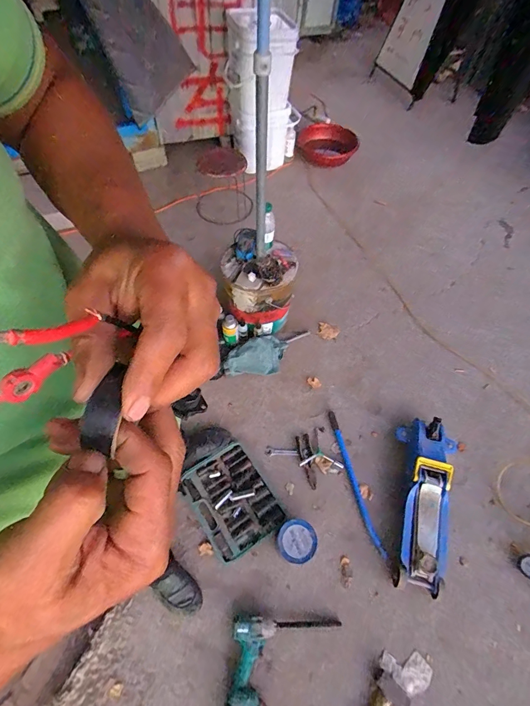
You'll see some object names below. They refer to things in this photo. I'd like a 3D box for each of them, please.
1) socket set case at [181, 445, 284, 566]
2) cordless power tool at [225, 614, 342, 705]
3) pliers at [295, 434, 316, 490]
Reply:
[{"bbox_3d":[-0.111,0.489,1.197,0.253,0.044,0.317,-32,66,-18],"label":"socket set case"},{"bbox_3d":[0.056,0.871,0.960,0.308,0.070,0.247,6,60,1],"label":"cordless power tool"},{"bbox_3d":[0.157,0.392,1.283,0.053,0.010,0.191,-10,61,-8],"label":"pliers"}]

